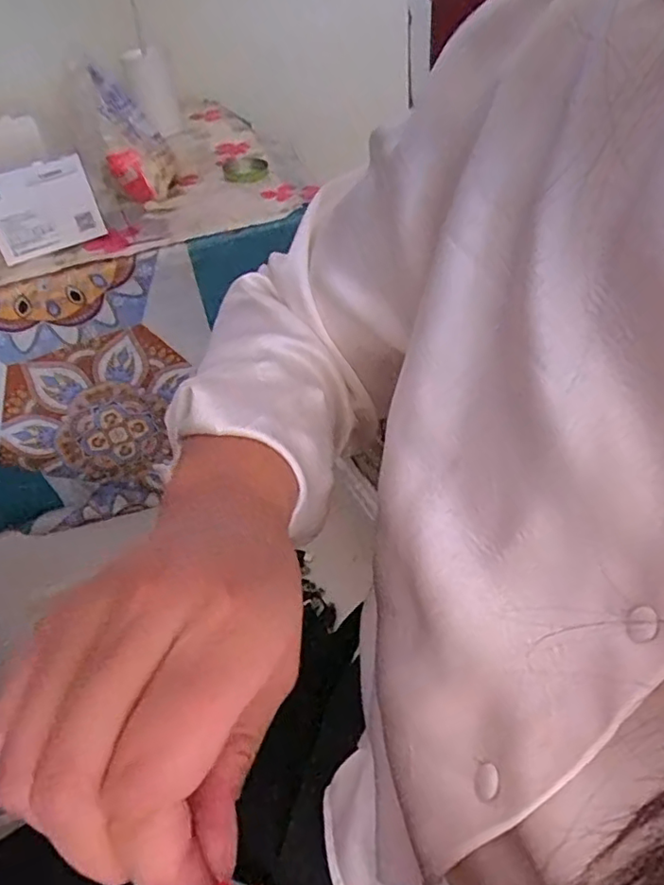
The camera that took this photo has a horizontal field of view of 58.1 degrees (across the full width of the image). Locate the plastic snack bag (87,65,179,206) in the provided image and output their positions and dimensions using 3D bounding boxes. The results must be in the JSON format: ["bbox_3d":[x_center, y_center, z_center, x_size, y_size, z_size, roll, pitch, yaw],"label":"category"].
[{"bbox_3d":[-0.251,-0.389,0.759,0.076,0.150,0.091,-14,44,-8],"label":"plastic snack bag"}]

